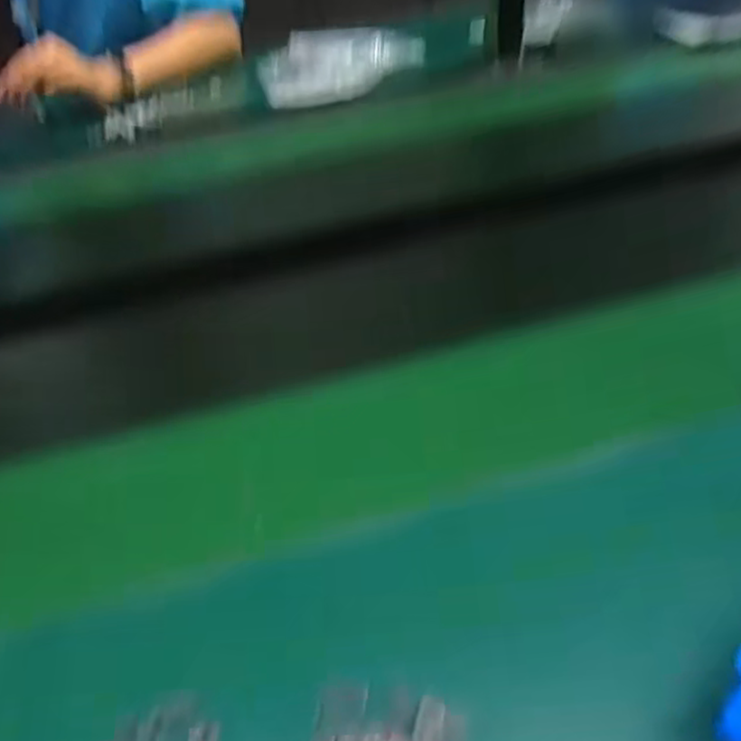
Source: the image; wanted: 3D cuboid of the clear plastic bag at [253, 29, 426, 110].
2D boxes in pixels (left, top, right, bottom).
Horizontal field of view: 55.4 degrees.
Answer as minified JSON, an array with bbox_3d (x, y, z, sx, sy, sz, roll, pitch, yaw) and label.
[{"bbox_3d":[-0.038,-0.409,0.952,0.231,0.054,0.136,-6,41,0],"label":"clear plastic bag"}]

